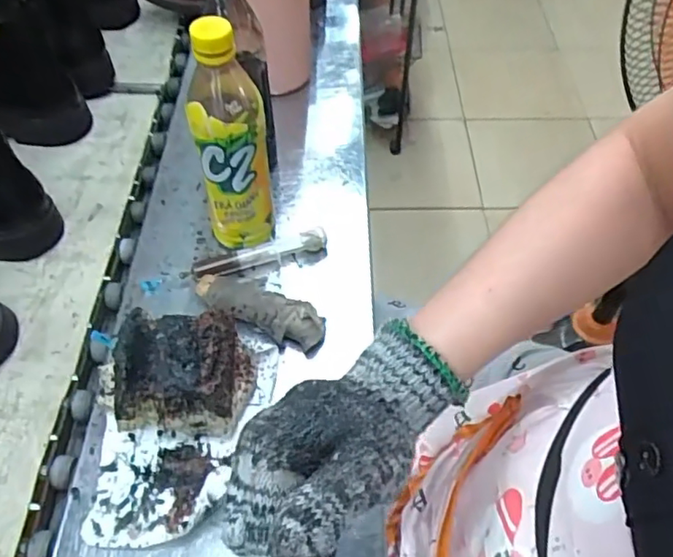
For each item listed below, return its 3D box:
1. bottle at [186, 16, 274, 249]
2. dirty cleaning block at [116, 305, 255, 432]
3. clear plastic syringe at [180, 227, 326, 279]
[{"bbox_3d":[-0.089,-0.111,0.490,0.057,0.218,0.053,-9,54,-7],"label":"bottle"},{"bbox_3d":[-0.112,0.070,0.433,0.089,0.085,0.079,-2,53,-1],"label":"dirty cleaning block"},{"bbox_3d":[-0.076,-0.020,0.541,0.135,0.025,0.025,-15,55,-11],"label":"clear plastic syringe"}]

